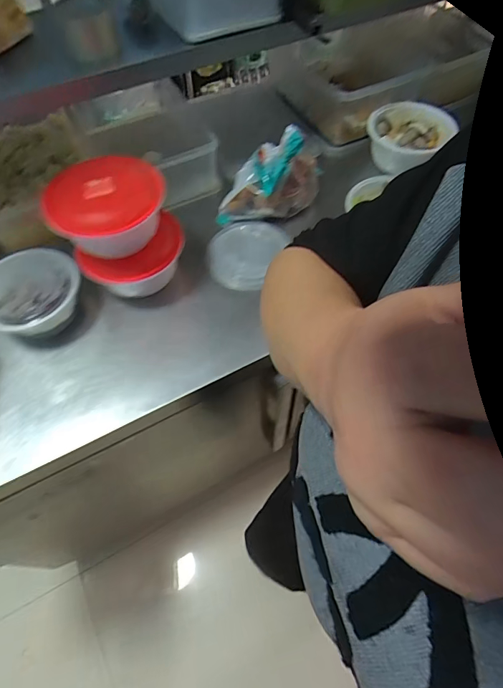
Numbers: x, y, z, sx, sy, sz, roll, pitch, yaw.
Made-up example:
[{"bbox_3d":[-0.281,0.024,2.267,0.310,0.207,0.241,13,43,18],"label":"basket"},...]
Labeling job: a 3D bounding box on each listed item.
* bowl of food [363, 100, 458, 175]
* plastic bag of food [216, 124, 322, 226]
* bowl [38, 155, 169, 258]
[{"bbox_3d":[0.334,-0.444,0.870,0.170,0.064,0.141,-33,64,-17],"label":"bowl of food"},{"bbox_3d":[0.033,-0.326,0.785,0.201,0.171,0.099,-4,59,-1],"label":"plastic bag of food"},{"bbox_3d":[-0.225,-0.215,0.650,0.179,0.090,0.181,0,59,1],"label":"bowl"}]

